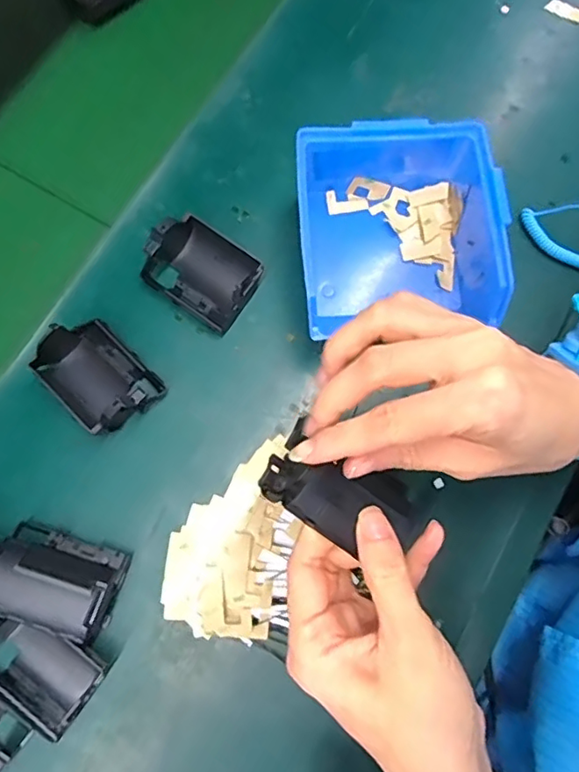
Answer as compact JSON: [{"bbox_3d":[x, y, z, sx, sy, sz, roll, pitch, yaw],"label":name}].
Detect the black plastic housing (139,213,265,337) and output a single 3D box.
[{"bbox_3d":[-0.058,-0.078,0.377,0.072,0.041,0.052,34,78,7],"label":"black plastic housing"}]

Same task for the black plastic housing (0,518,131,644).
[{"bbox_3d":[-0.135,0.113,0.327,0.070,0.044,0.046,18,76,3],"label":"black plastic housing"}]

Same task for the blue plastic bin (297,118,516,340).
[{"bbox_3d":[0.071,-0.103,0.375,0.126,0.065,0.139,-3,76,-2],"label":"blue plastic bin"}]

